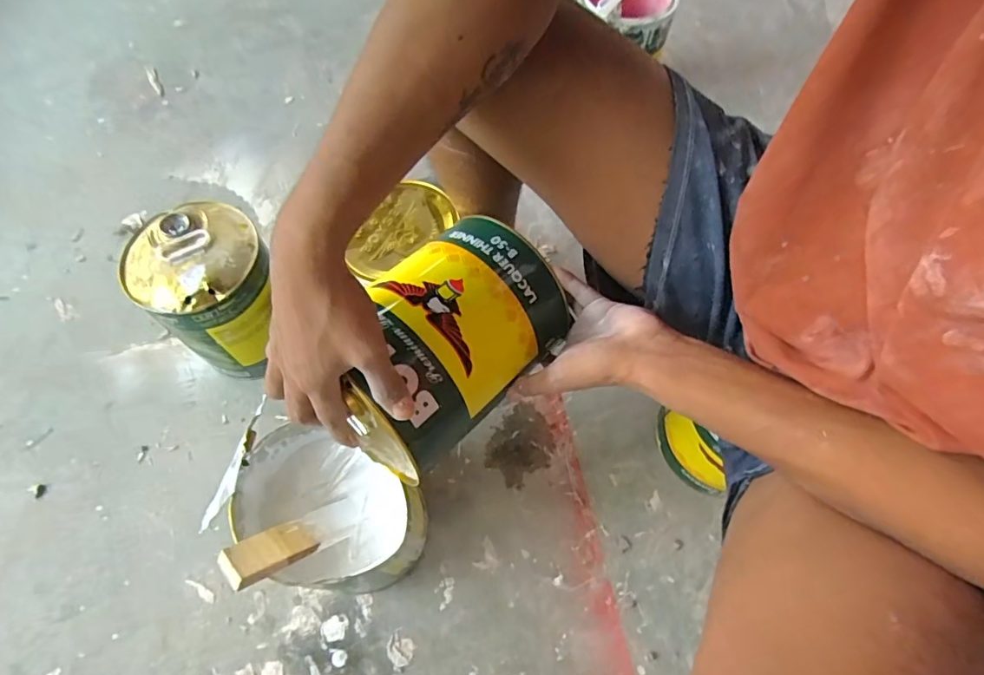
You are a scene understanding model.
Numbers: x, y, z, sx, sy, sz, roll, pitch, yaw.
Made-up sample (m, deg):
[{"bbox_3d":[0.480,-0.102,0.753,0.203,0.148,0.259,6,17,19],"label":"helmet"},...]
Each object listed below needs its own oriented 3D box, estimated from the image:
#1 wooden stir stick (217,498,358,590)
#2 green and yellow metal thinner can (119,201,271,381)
[{"bbox_3d":[-0.189,0.194,0.507,0.041,0.141,0.013,46,115,20],"label":"wooden stir stick"},{"bbox_3d":[-0.364,-0.050,0.726,0.155,0.216,0.155,0,64,1],"label":"green and yellow metal thinner can"}]

